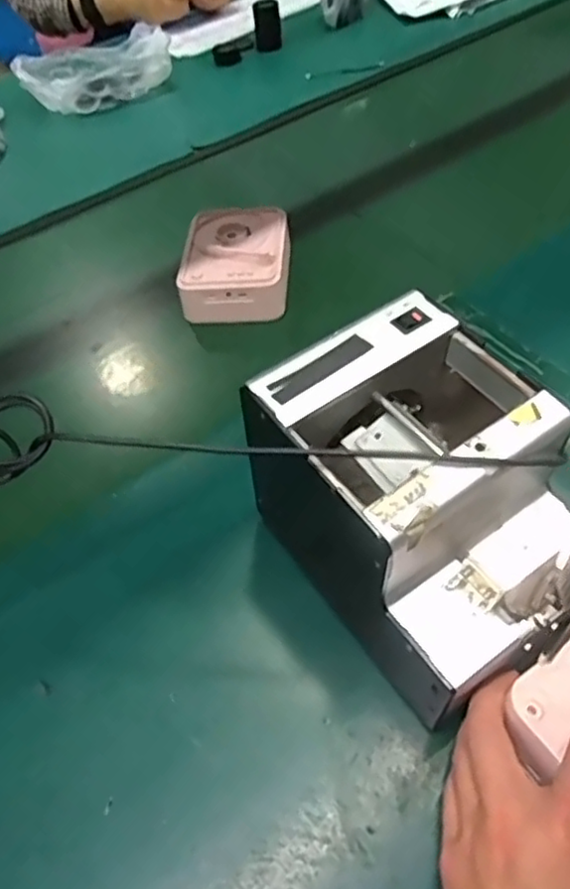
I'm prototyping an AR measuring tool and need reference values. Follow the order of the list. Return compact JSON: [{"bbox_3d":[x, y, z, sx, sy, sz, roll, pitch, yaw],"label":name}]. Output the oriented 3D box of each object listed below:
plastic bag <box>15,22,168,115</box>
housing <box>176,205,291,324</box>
[{"bbox_3d":[-0.275,-0.543,0.953,0.208,0.060,0.129,-19,53,-9],"label":"plastic bag"},{"bbox_3d":[-0.047,-0.178,0.651,0.101,0.050,0.119,-1,52,4],"label":"housing"}]

